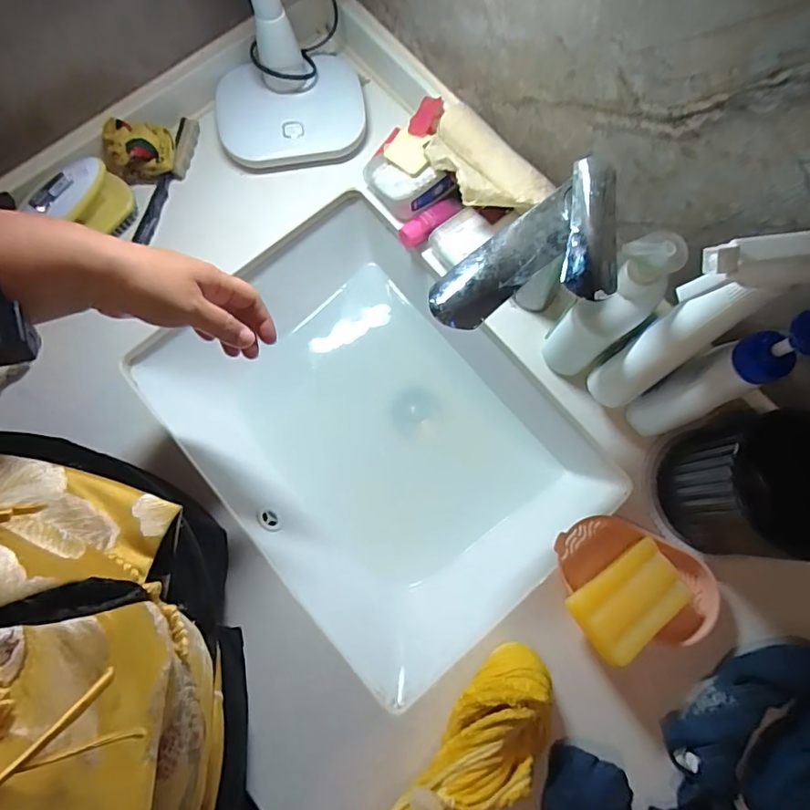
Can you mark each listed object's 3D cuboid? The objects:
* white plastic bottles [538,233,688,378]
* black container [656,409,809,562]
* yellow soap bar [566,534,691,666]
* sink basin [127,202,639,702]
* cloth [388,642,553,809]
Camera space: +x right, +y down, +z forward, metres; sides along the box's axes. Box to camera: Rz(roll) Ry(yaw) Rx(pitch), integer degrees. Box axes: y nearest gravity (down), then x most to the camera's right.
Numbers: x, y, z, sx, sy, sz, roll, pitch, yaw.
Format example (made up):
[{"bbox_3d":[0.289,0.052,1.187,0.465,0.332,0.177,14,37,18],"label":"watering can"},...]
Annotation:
[{"bbox_3d":[0.177,-0.082,0.463,0.070,0.173,0.056,-42,80,-8],"label":"white plastic bottles"},{"bbox_3d":[0.299,0.074,0.452,0.103,0.143,0.111,2,77,1],"label":"black container"},{"bbox_3d":[0.204,0.179,0.479,0.107,0.025,0.066,-32,72,-21],"label":"yellow soap bar"},{"bbox_3d":[-0.028,0.028,0.614,0.346,0.136,0.455,-41,80,-8],"label":"sink basin"},{"bbox_3d":[0.061,0.301,0.446,0.083,0.063,0.196,40,81,9],"label":"cloth"}]

